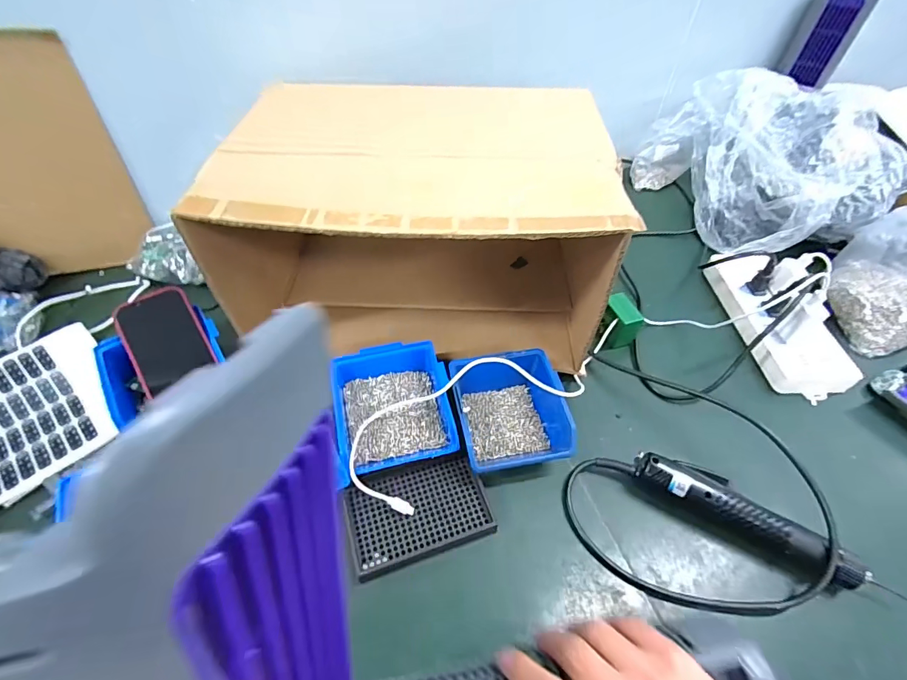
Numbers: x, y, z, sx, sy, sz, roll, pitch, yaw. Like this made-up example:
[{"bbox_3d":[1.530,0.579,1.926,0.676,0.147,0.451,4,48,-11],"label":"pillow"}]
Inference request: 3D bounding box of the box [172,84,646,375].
[{"bbox_3d":[-0.028,-0.124,0.538,0.418,0.254,0.262,4,50,2],"label":"box"}]

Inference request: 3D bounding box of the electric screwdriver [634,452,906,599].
[{"bbox_3d":[0.279,0.174,0.416,0.211,0.038,0.047,29,56,18],"label":"electric screwdriver"}]

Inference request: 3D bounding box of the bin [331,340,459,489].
[{"bbox_3d":[-0.065,0.071,0.463,0.118,0.053,0.136,-11,51,-10],"label":"bin"}]

